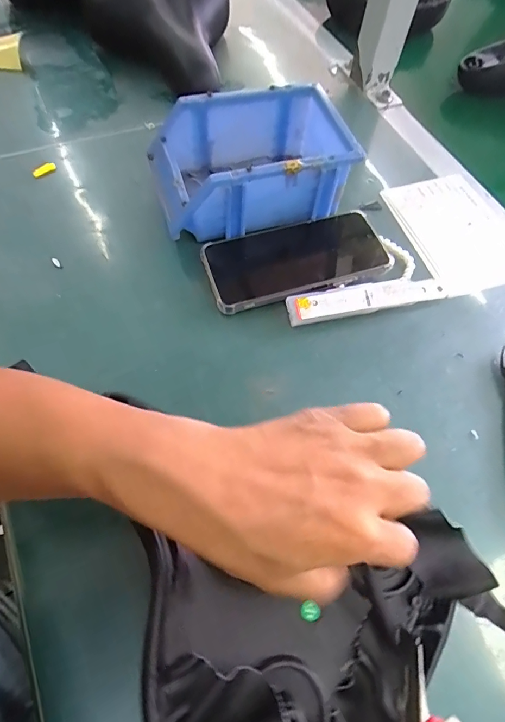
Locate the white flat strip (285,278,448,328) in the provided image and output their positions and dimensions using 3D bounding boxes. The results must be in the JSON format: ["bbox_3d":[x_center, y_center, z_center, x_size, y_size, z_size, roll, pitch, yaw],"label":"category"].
[{"bbox_3d":[0.105,-0.057,0.375,0.152,0.015,0.025,-12,63,-10],"label":"white flat strip"}]

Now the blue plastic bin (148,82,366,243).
[{"bbox_3d":[0.001,-0.191,0.408,0.183,0.078,0.122,-13,63,-10],"label":"blue plastic bin"}]

